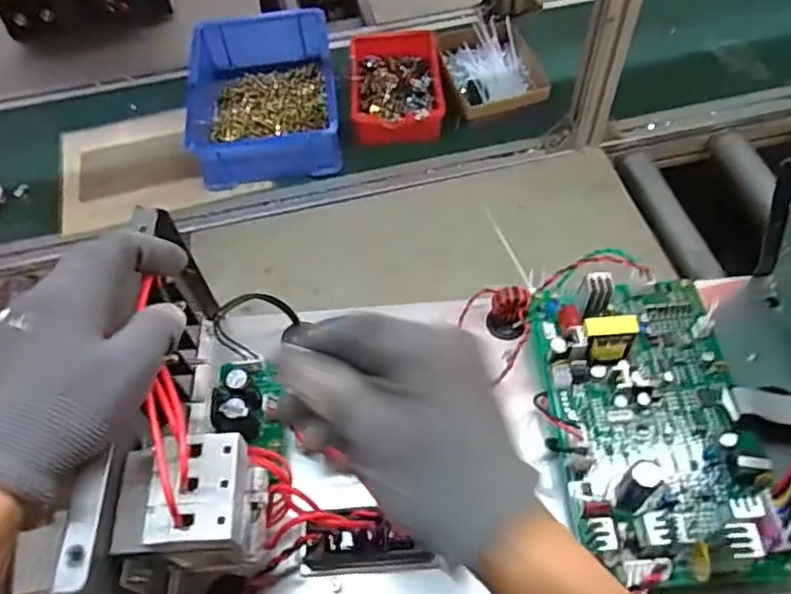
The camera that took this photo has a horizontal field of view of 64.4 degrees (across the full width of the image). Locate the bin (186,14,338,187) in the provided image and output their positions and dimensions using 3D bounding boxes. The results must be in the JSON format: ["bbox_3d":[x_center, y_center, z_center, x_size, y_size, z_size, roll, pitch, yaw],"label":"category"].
[{"bbox_3d":[-0.196,-0.304,0.946,0.219,0.085,0.298,-7,57,0],"label":"bin"}]

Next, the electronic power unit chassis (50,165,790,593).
[{"bbox_3d":[0.071,0.073,0.365,0.461,0.182,0.231,-8,57,-7],"label":"electronic power unit chassis"}]

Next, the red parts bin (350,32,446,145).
[{"bbox_3d":[0.003,-0.320,0.953,0.134,0.062,0.215,-4,57,2],"label":"red parts bin"}]

